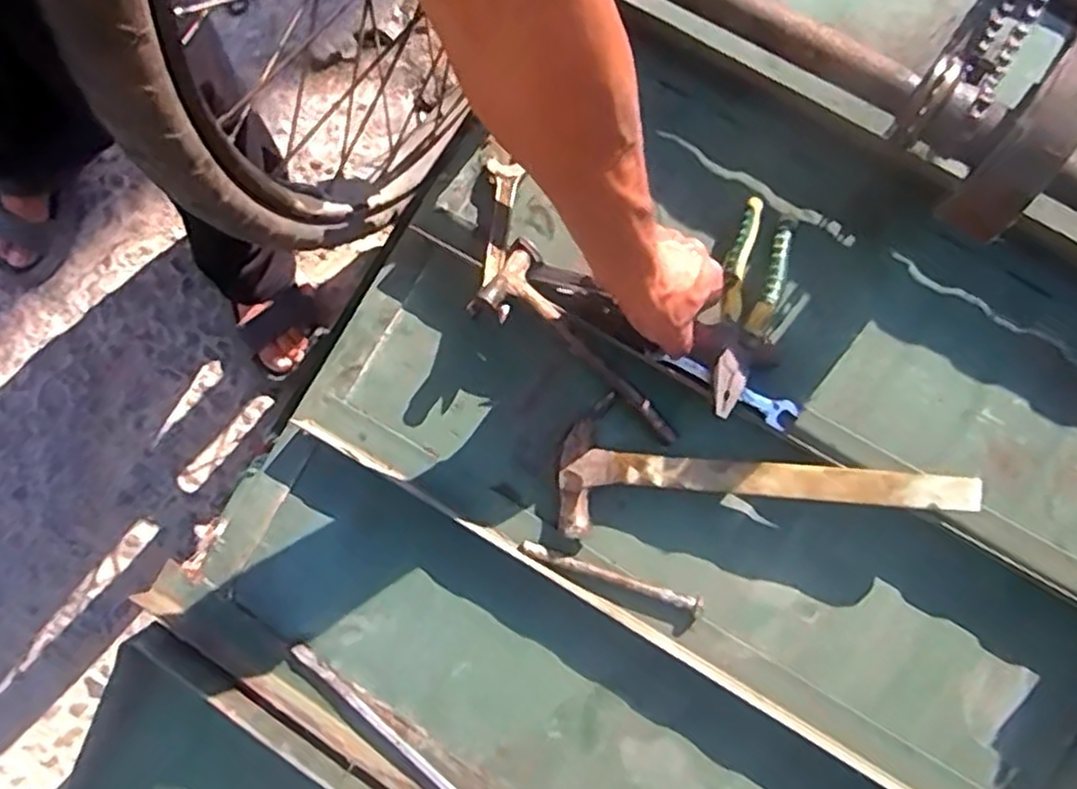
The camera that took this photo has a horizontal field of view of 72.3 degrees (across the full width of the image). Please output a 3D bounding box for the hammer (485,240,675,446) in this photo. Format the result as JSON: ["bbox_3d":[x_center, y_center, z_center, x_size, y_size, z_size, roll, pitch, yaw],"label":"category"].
[{"bbox_3d":[0.041,-0.038,0.631,0.209,0.021,0.067,45,79,-4],"label":"hammer"}]

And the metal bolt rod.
[{"bbox_3d":[0.062,0.157,0.633,0.161,0.013,0.015,20,76,4],"label":"metal bolt rod"}]

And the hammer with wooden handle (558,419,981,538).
[{"bbox_3d":[0.177,0.077,0.605,0.320,0.026,0.087,1,75,15],"label":"hammer with wooden handle"}]

